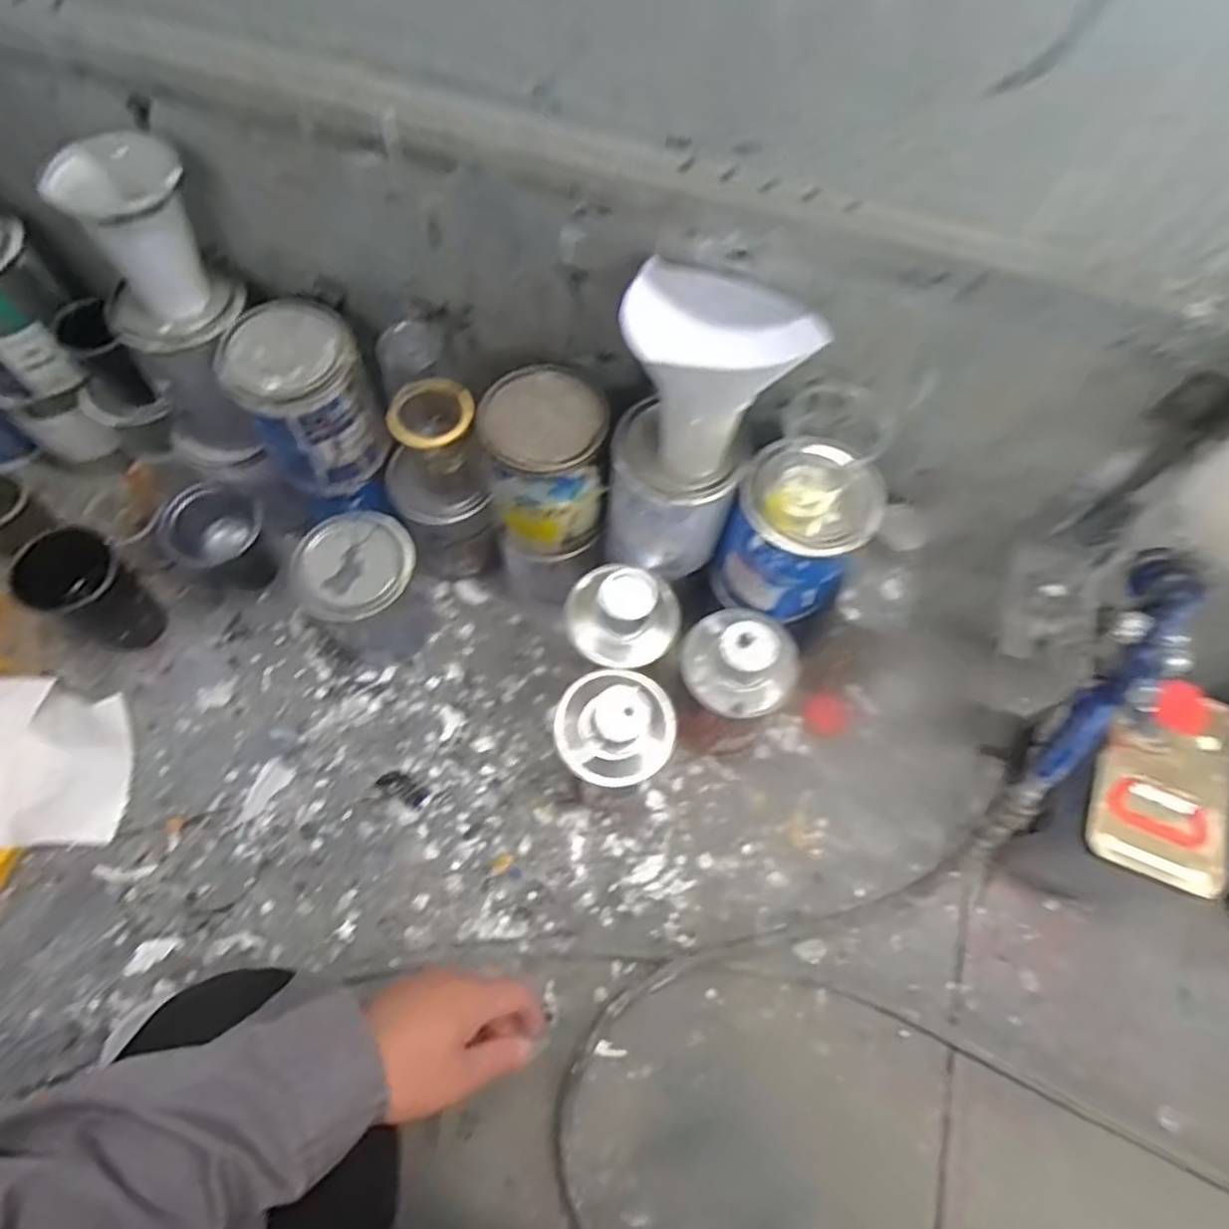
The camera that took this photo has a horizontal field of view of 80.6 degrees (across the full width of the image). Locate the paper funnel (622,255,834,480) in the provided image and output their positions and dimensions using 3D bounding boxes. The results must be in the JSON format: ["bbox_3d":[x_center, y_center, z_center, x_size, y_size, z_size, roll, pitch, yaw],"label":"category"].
[{"bbox_3d":[0.067,-0.177,0.528,0.125,0.114,0.093,0,66,-4],"label":"paper funnel"}]

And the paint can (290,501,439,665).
[{"bbox_3d":[-0.245,-0.022,0.724,0.111,0.140,0.105,-37,73,-16],"label":"paint can"}]

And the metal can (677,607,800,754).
[{"bbox_3d":[0.109,0.060,0.673,0.094,0.160,0.091,2,66,-4],"label":"metal can"}]

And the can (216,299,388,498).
[{"bbox_3d":[-0.273,-0.195,0.647,0.103,0.134,0.107,2,66,-4],"label":"can"}]

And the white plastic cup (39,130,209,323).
[{"bbox_3d":[-0.367,-0.302,0.564,0.087,0.101,0.079,-38,74,-19],"label":"white plastic cup"}]

